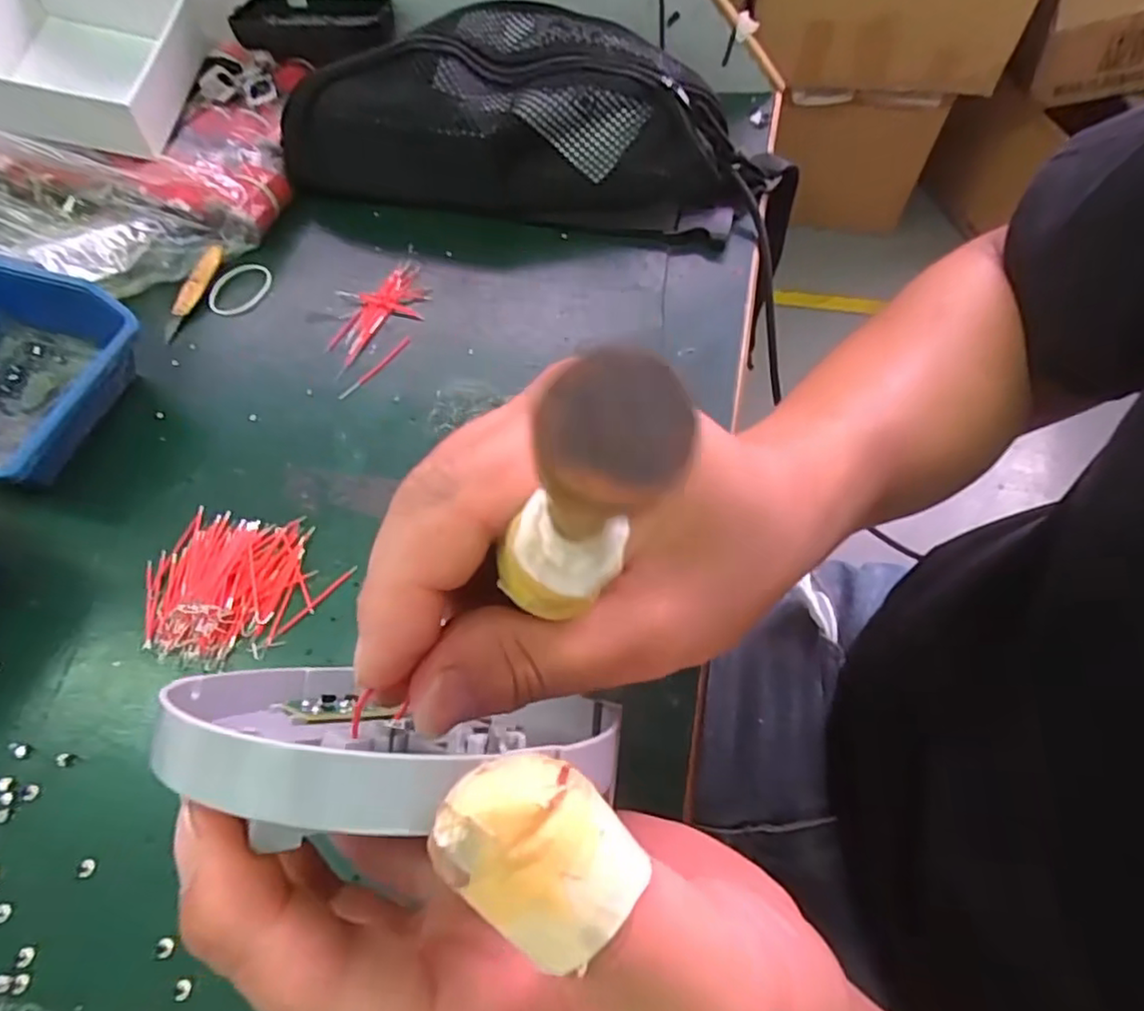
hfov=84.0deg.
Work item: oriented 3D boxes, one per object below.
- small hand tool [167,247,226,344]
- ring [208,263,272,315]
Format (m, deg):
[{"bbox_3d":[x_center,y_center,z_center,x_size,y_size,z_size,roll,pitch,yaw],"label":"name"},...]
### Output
[{"bbox_3d":[-0.238,-0.135,0.398,0.012,0.008,0.071,11,64,9],"label":"small hand tool"},{"bbox_3d":[-0.212,-0.139,0.406,0.043,0.004,0.043,-2,63,3],"label":"ring"}]

